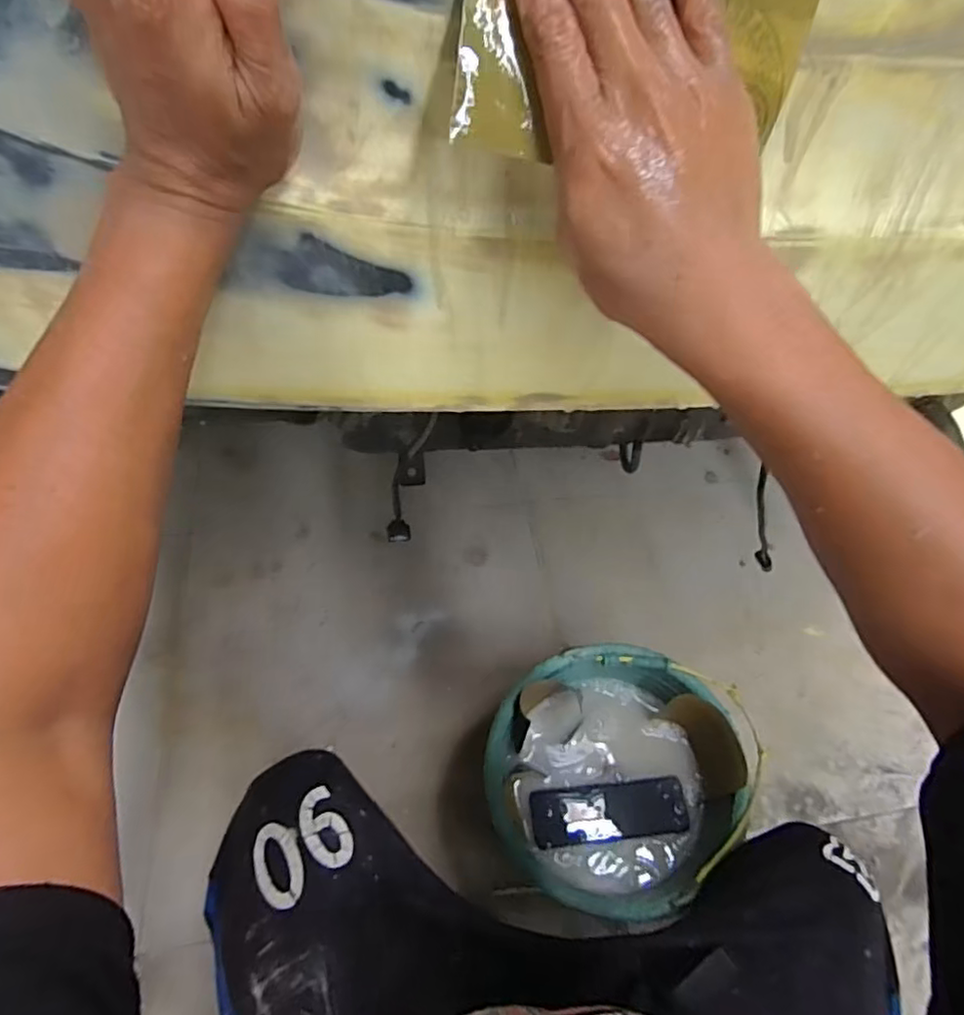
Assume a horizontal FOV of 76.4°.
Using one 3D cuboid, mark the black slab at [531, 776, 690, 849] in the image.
[{"bbox_3d":[0.156,0.369,0.746,0.189,0.010,0.063,-3,57,-7],"label":"black slab"}]

